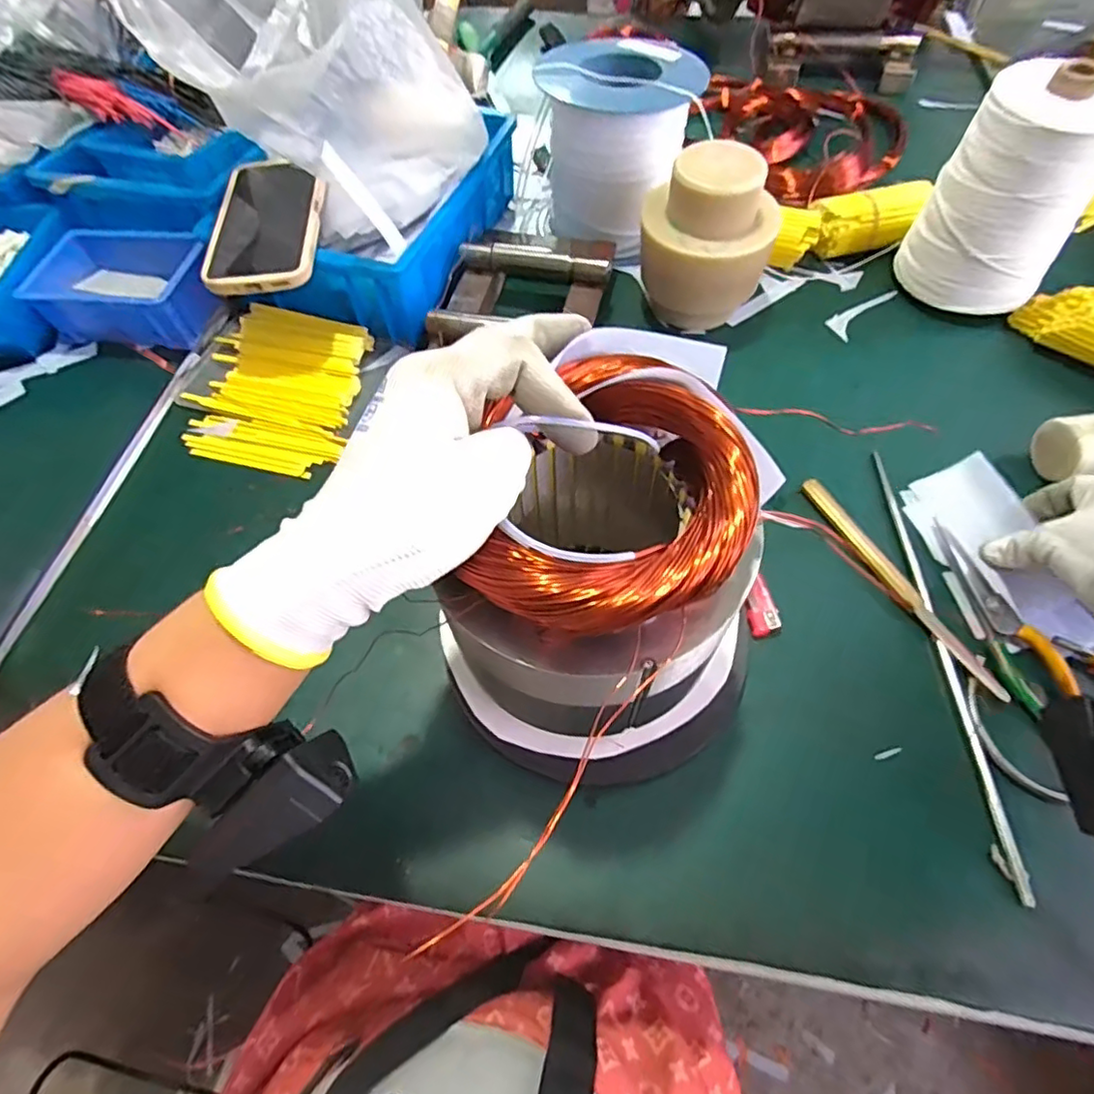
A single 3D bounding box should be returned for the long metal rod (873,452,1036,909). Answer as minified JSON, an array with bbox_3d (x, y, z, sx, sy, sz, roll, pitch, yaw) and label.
[{"bbox_3d":[0.256,0.060,0.398,0.010,0.008,0.296,0,60,3],"label":"long metal rod"}]

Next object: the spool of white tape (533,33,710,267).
[{"bbox_3d":[0.064,-0.379,0.577,0.134,0.119,0.135,-1,60,2],"label":"spool of white tape"}]

